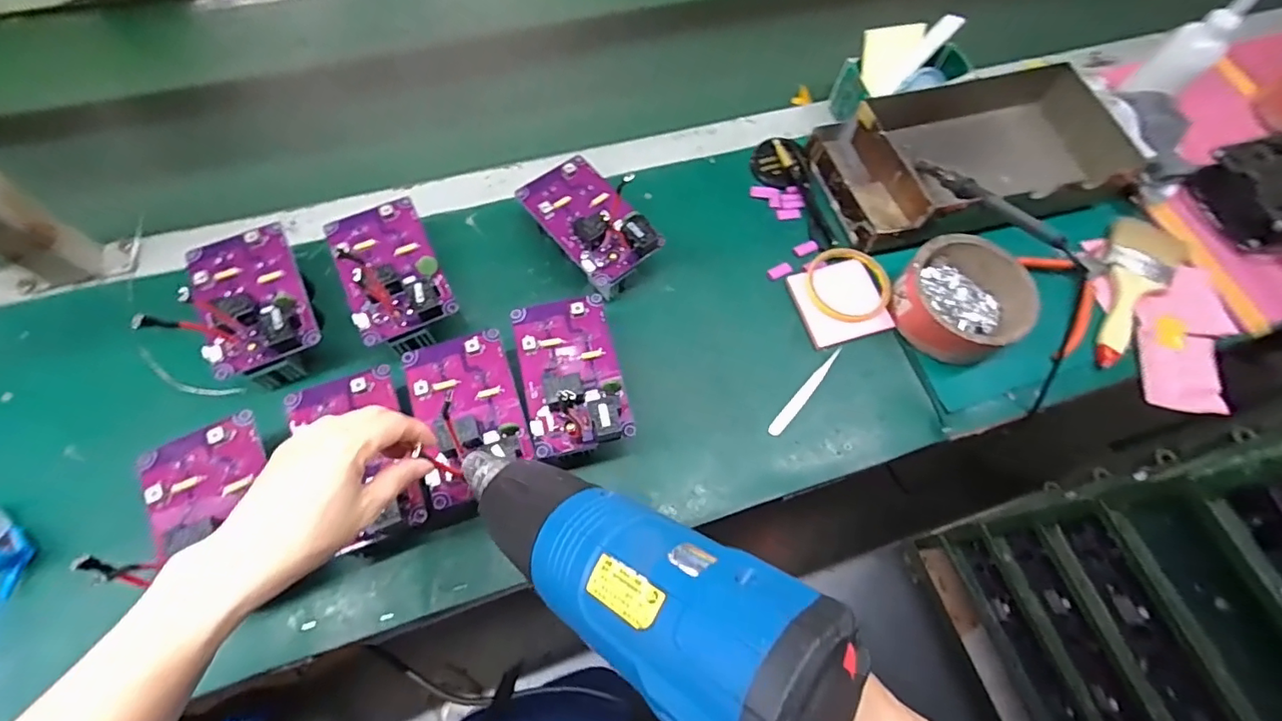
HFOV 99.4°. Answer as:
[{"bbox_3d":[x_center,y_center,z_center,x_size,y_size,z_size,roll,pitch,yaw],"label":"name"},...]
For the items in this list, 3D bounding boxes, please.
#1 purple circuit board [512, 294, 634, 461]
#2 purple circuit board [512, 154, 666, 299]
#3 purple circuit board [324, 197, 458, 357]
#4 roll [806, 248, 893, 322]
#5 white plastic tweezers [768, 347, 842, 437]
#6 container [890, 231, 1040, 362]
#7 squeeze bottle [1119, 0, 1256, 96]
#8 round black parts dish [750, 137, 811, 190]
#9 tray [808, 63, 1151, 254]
[{"bbox_3d":[-0.062,0.007,0.469,0.082,0.034,0.138,-13,67,-9],"label":"purple circuit board"},{"bbox_3d":[-0.052,-0.136,0.554,0.089,0.067,0.141,-35,72,-17],"label":"purple circuit board"},{"bbox_3d":[-0.236,-0.079,0.518,0.087,0.069,0.142,-24,69,-13],"label":"purple circuit board"},{"bbox_3d":[0.218,-0.079,0.567,0.086,0.007,0.087,1,66,-3],"label":"roll"},{"bbox_3d":[0.163,0.030,0.531,0.012,0.010,0.112,40,70,14],"label":"white plastic tweezers"},{"bbox_3d":[0.328,-0.065,0.553,0.135,0.049,0.120,-30,71,-16],"label":"container"},{"bbox_3d":[0.643,-0.366,0.636,0.055,0.160,0.051,24,67,7],"label":"squeeze bottle"},{"bbox_3d":[0.163,-0.232,0.638,0.063,0.016,0.066,1,66,-3],"label":"round black parts dish"},{"bbox_3d":[0.382,-0.233,0.627,0.347,0.067,0.175,-13,67,-9],"label":"tray"}]

